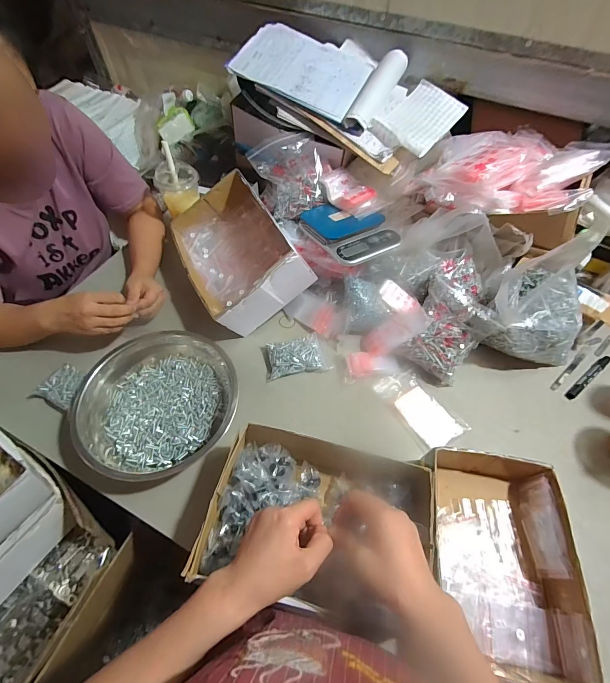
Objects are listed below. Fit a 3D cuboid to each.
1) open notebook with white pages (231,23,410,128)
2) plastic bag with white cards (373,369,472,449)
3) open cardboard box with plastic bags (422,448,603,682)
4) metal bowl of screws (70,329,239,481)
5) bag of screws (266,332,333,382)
[{"bbox_3d":[0.030,-0.585,0.750,0.318,0.072,0.230,21,59,12],"label":"open notebook with white pages"},{"bbox_3d":[0.207,0.120,0.633,0.082,0.022,0.154,-29,62,-19],"label":"plastic bag with white cards"},{"bbox_3d":[0.275,0.288,0.483,0.173,0.074,0.276,7,57,4],"label":"open cardboard box with plastic bags"},{"bbox_3d":[-0.244,0.099,0.588,0.257,0.077,0.251,1,57,-1],"label":"metal bowl of screws"},{"bbox_3d":[-0.018,0.028,0.673,0.120,0.036,0.078,-10,58,-8],"label":"bag of screws"}]

